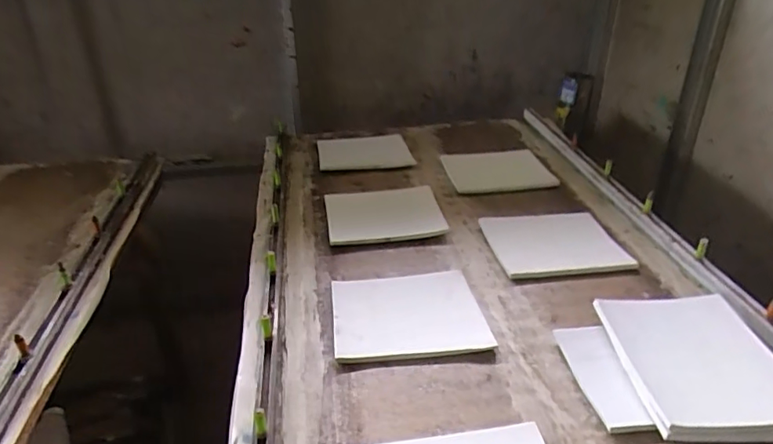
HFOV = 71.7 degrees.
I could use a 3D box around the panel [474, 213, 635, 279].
[{"bbox_3d":[0.361,0.045,1.154,0.273,0.011,0.206,-4,38,-5],"label":"panel"}]

